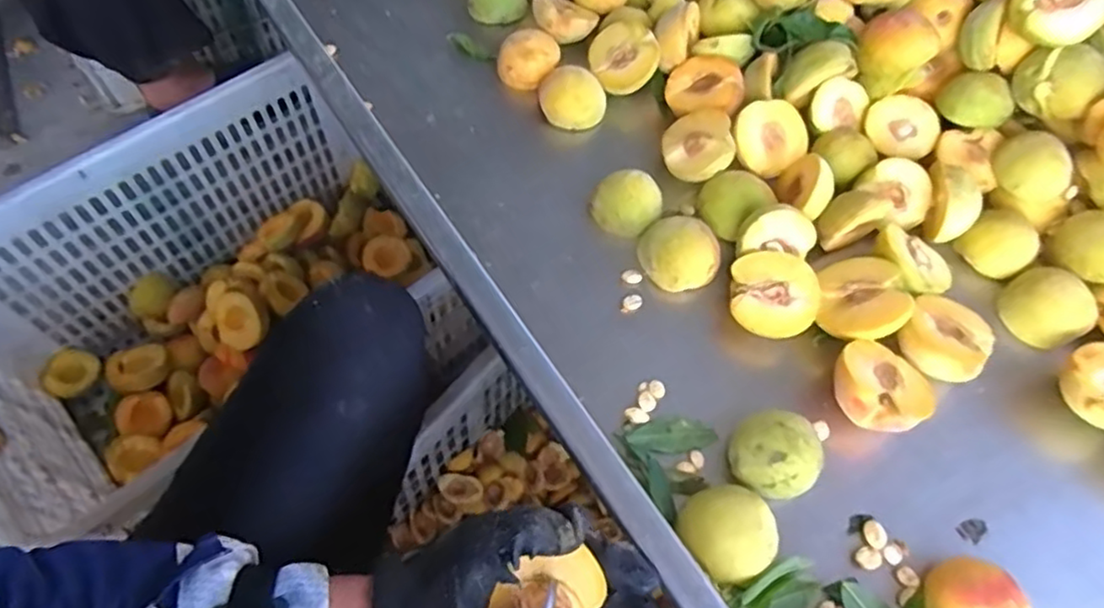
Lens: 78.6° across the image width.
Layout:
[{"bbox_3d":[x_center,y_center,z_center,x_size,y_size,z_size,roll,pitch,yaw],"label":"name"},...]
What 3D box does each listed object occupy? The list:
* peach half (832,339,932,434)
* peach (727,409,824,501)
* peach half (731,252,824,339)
[{"bbox_3d":[0.223,0.062,0.472,0.060,0.045,0.064,1,62,-3],"label":"peach half"},{"bbox_3d":[0.145,0.101,0.446,0.054,0.046,0.051,1,62,-3],"label":"peach"},{"bbox_3d":[0.164,-0.003,0.507,0.062,0.039,0.064,1,62,-3],"label":"peach half"}]

